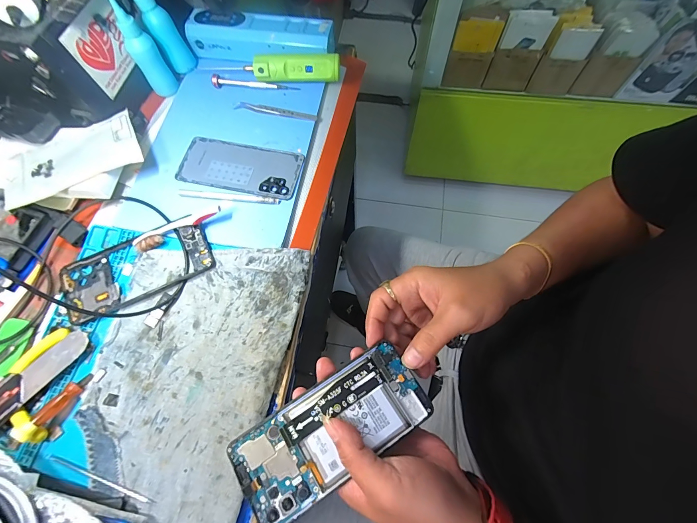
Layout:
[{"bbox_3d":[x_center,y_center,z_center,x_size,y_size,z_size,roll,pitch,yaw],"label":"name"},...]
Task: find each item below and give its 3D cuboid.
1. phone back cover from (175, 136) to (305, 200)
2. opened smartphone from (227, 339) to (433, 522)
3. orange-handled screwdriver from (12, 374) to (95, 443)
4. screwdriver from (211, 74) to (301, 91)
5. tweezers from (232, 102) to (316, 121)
[{"bbox_3d":[-0.139,-0.122,0.406,0.153,0.004,0.071,11,69,6],"label":"phone back cover"},{"bbox_3d":[-0.012,0.131,0.249,0.152,0.011,0.069,-31,70,-12],"label":"opened smartphone"},{"bbox_3d":[-0.283,0.133,0.302,0.040,0.022,0.064,29,56,13],"label":"orange-handled screwdriver"},{"bbox_3d":[-0.133,-0.253,0.446,0.122,0.012,0.016,7,68,4],"label":"screwdriver"},{"bbox_3d":[-0.100,-0.207,0.432,0.115,0.008,0.011,9,69,5],"label":"tweezers"}]

